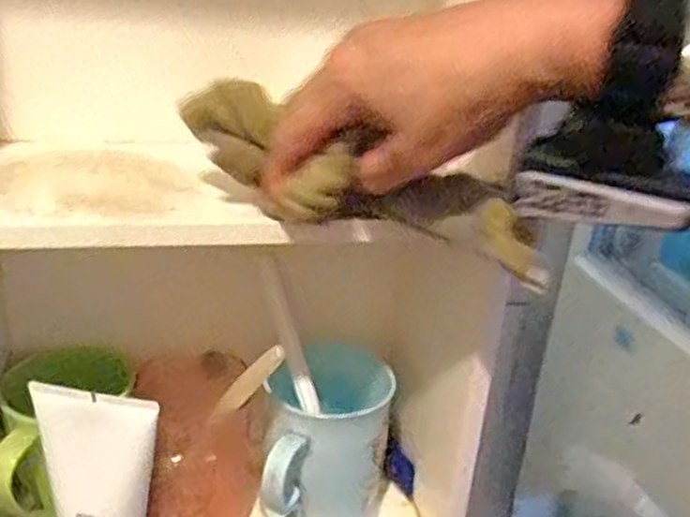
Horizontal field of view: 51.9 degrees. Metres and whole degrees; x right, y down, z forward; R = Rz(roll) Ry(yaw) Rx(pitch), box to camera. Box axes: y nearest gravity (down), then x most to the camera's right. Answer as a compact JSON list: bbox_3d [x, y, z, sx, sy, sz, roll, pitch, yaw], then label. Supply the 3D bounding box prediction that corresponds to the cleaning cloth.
[{"bbox_3d":[0.004,-0.030,0.326,0.183,0.054,0.032,21,28,11],"label":"cleaning cloth"}]

